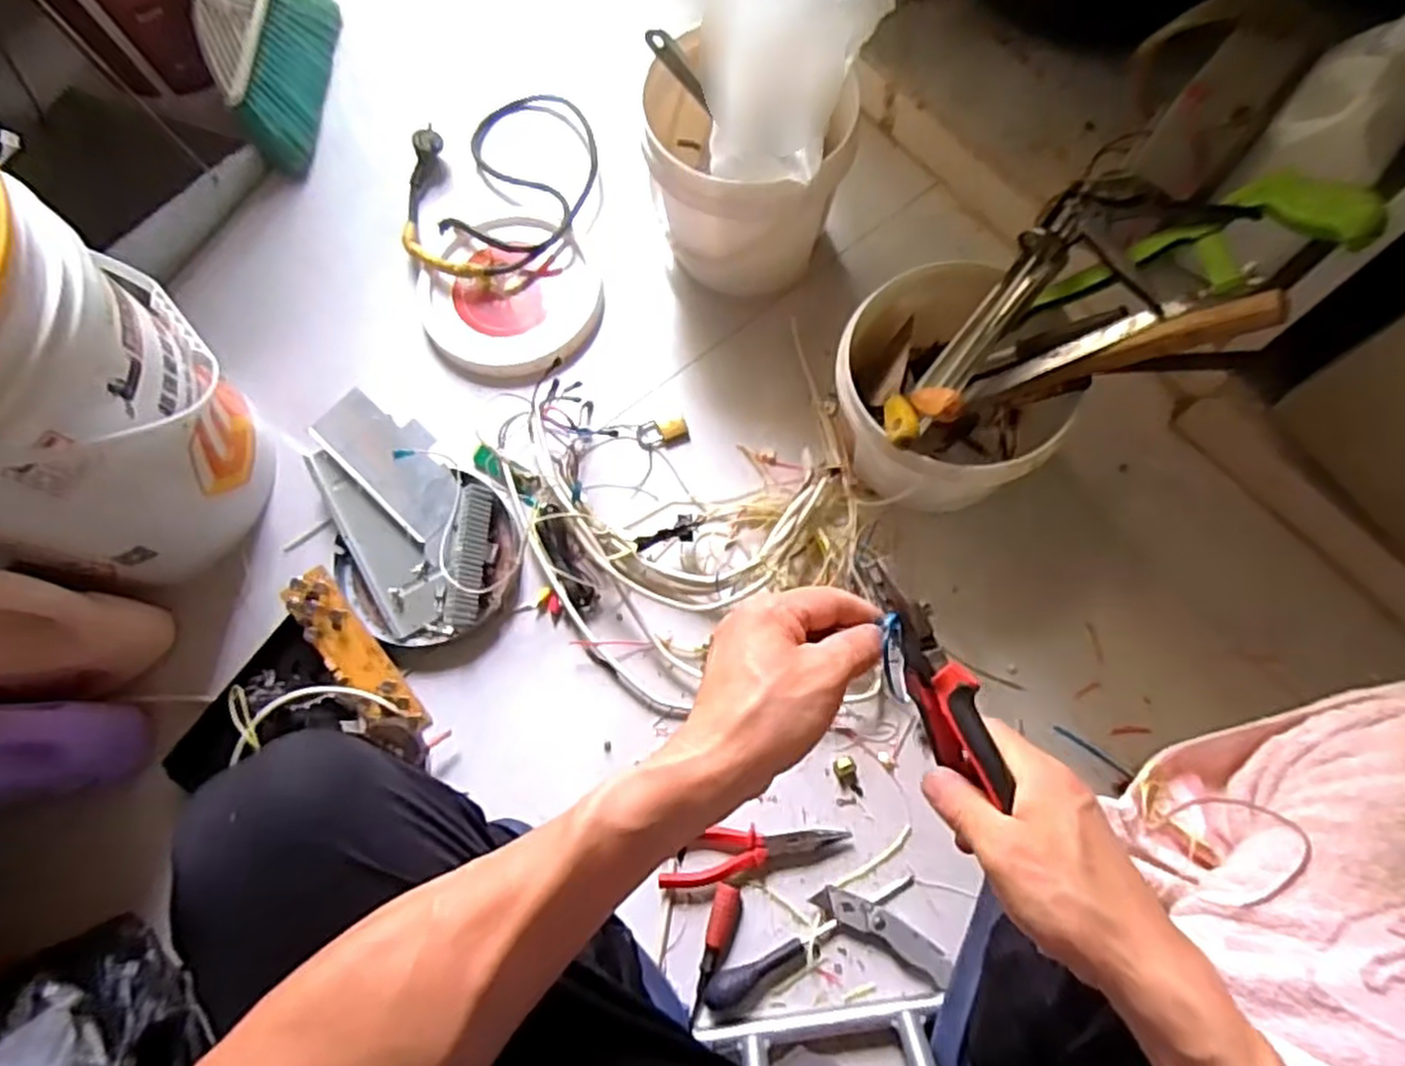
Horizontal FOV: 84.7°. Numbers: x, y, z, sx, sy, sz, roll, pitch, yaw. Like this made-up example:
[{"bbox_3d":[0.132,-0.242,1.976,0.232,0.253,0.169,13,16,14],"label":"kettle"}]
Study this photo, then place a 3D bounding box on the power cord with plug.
[{"bbox_3d":[-0.265,-0.456,0.987,0.264,0.042,0.277,0,73,1],"label":"power cord with plug"}]

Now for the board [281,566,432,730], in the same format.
[{"bbox_3d":[-0.365,0.131,0.813,0.055,0.016,0.201,-41,90,-11],"label":"board"}]

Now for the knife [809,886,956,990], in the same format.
[{"bbox_3d":[0.171,0.375,0.725,0.131,0.017,0.030,29,76,9],"label":"knife"}]

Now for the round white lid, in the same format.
[{"bbox_3d":[-0.239,-0.292,0.951,0.206,0.026,0.210,0,73,1],"label":"round white lid"}]

